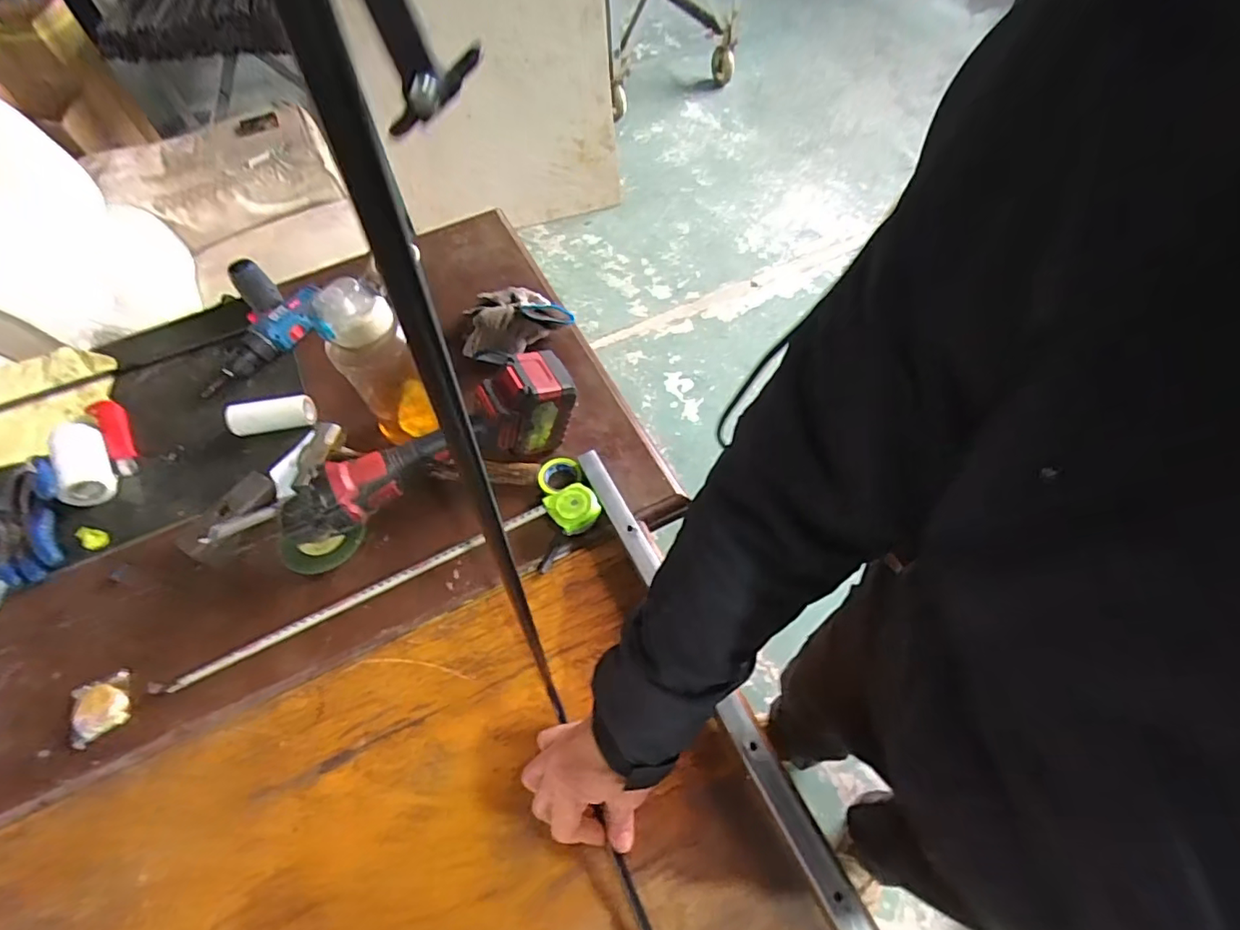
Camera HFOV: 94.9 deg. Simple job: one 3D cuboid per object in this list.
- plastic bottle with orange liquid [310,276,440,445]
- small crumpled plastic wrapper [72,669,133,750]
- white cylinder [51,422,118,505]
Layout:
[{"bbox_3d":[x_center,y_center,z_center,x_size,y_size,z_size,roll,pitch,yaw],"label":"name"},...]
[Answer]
[{"bbox_3d":[-0.294,-0.124,0.689,0.083,0.215,0.085,-34,63,-15],"label":"plastic bottle with orange liquid"},{"bbox_3d":[-0.557,0.261,0.611,0.053,0.015,0.063,-24,61,-10],"label":"small crumpled plastic wrapper"},{"bbox_3d":[-0.726,-0.002,0.769,0.061,0.047,0.114,-33,63,-15],"label":"white cylinder"}]

